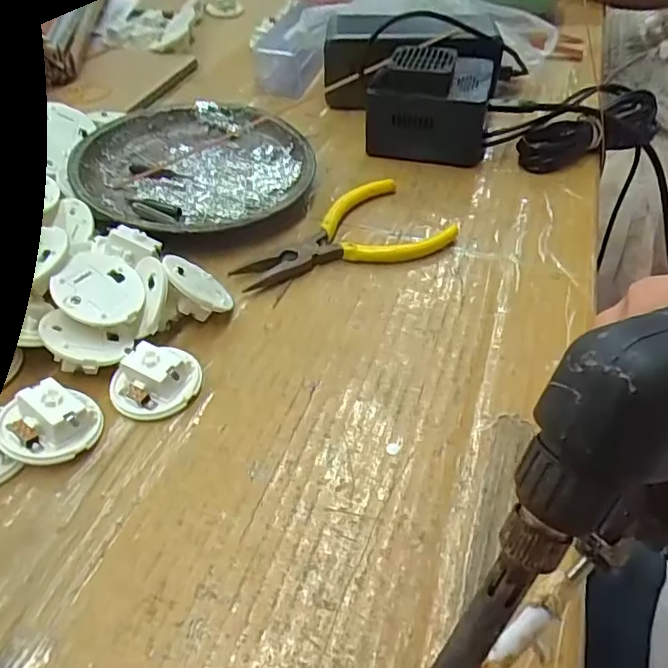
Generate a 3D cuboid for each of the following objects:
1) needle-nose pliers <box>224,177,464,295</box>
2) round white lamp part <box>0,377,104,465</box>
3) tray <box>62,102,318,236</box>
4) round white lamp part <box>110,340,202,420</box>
[{"bbox_3d":[0.004,-0.052,0.309,0.117,0.011,0.064,-25,52,-24],"label":"needle-nose pliers"},{"bbox_3d":[-0.112,0.036,0.220,0.036,0.020,0.028,-26,53,-25],"label":"round white lamp part"},{"bbox_3d":[-0.085,-0.102,0.346,0.136,0.021,0.137,2,46,-2],"label":"tray"},{"bbox_3d":[-0.077,0.019,0.239,0.037,0.016,0.031,-14,49,-16],"label":"round white lamp part"}]

